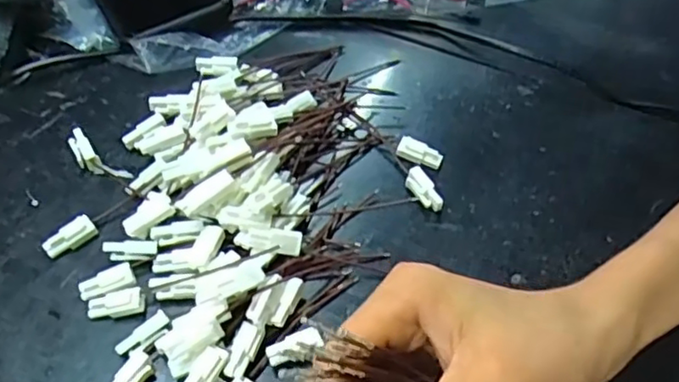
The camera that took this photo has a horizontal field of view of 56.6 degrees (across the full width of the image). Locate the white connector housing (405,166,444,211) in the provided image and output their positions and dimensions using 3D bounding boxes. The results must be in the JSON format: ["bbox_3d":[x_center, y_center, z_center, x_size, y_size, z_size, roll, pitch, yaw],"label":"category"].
[{"bbox_3d":[0.045,0.000,0.334,0.009,0.014,0.025,-25,59,-18],"label":"white connector housing"}]

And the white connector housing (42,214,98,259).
[{"bbox_3d":[-0.134,0.023,0.313,0.010,0.010,0.025,39,62,23],"label":"white connector housing"}]

